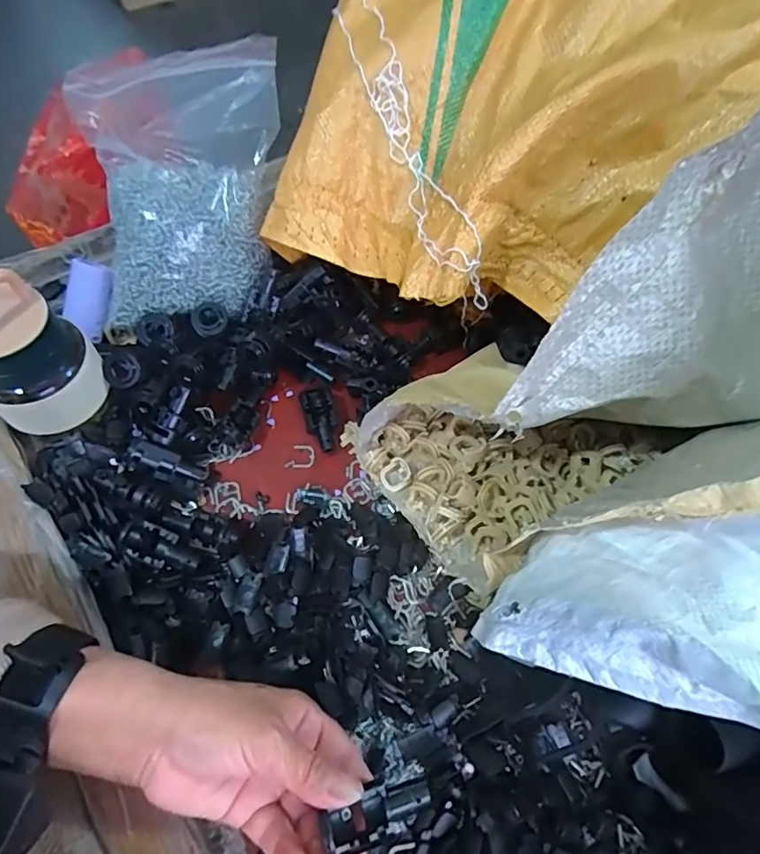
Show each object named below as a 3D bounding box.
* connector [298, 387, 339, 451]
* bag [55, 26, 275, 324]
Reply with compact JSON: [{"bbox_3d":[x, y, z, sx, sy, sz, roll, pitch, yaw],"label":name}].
[{"bbox_3d":[-0.046,-0.006,0.416,0.025,0.027,0.052,-17,64,-11],"label":"connector"},{"bbox_3d":[-0.150,-0.195,0.408,0.118,0.134,0.189,5,62,0],"label":"bag"}]

